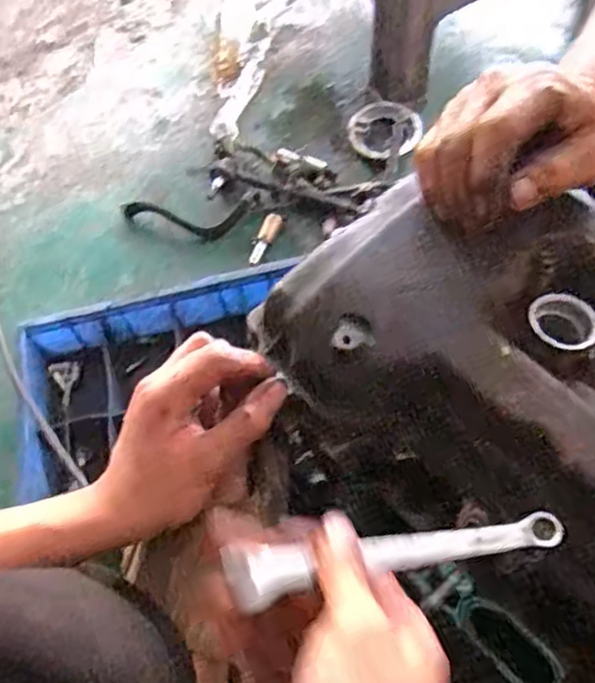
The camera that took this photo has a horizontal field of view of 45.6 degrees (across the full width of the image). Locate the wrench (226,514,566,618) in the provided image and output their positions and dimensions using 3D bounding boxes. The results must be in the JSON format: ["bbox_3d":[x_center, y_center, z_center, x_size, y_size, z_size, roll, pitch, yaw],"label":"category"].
[{"bbox_3d":[0.046,0.094,0.312,0.153,0.011,0.025,-4,65,-16],"label":"wrench"}]

